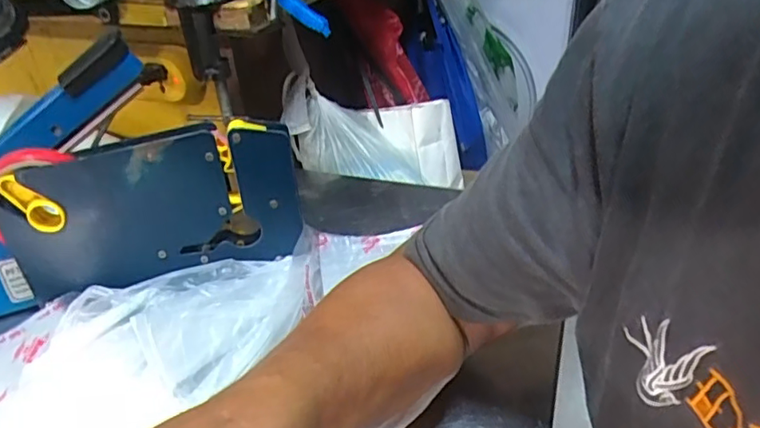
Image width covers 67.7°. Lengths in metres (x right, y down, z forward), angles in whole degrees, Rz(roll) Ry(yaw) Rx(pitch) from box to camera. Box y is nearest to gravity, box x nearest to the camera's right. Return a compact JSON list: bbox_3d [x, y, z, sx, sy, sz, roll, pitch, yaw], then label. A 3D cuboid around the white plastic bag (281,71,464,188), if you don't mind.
[{"bbox_3d":[-0.003,-0.099,0.700,0.239,0.102,0.130,10,30,-14],"label":"white plastic bag"}]

